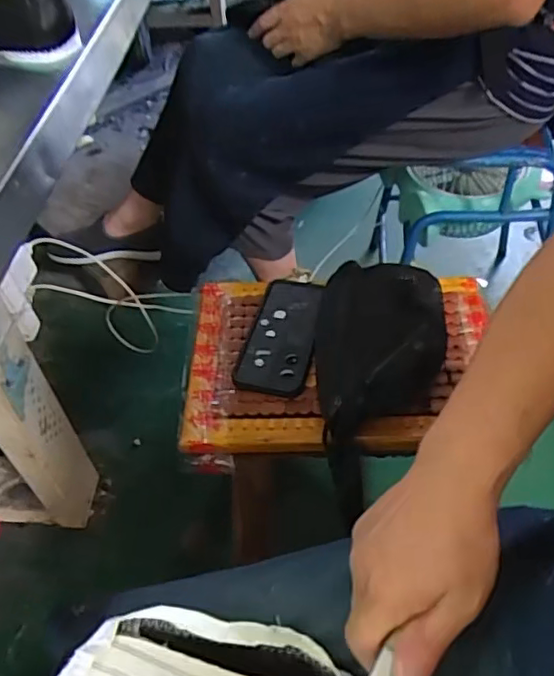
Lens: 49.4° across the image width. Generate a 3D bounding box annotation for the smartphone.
[{"bbox_3d":[0.006,-0.006,0.705,0.079,0.017,0.170,8,49,10],"label":"smartphone"}]

